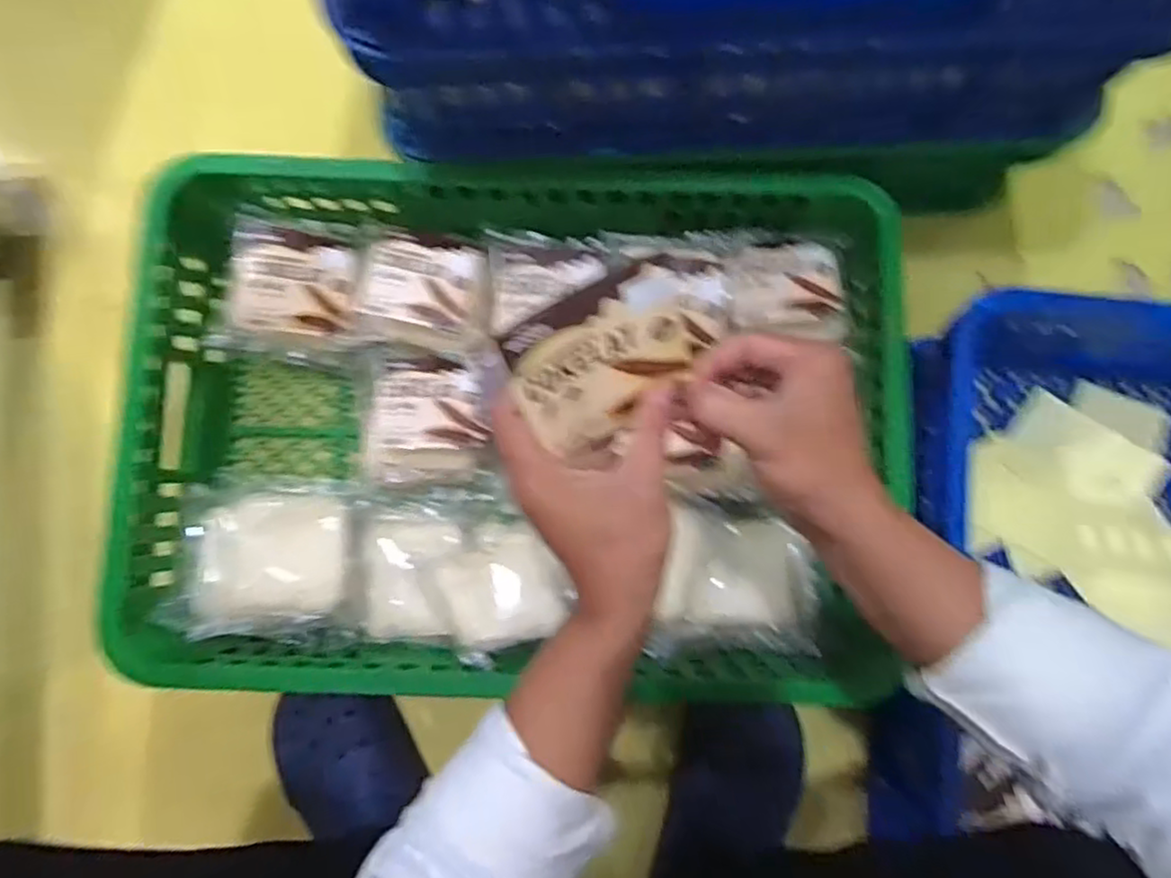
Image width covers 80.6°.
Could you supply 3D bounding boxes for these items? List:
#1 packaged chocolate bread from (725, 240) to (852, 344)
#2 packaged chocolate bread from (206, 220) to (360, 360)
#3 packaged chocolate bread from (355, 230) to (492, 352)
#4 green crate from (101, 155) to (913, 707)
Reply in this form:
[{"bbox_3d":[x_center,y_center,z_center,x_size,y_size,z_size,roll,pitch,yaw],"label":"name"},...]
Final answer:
[{"bbox_3d":[0.174,-0.133,0.603,0.098,0.032,0.092,1,83,-2],"label":"packaged chocolate bread"},{"bbox_3d":[-0.268,-0.135,0.620,0.126,0.060,0.115,9,82,-1],"label":"packaged chocolate bread"},{"bbox_3d":[-0.141,-0.131,0.607,0.115,0.025,0.101,11,82,0],"label":"packaged chocolate bread"},{"bbox_3d":[-0.055,-0.009,0.612,0.615,0.159,0.420,1,83,-2],"label":"green crate"}]

